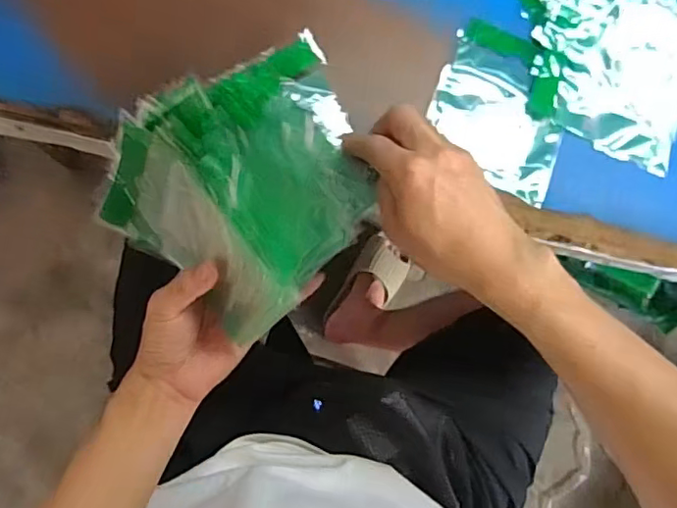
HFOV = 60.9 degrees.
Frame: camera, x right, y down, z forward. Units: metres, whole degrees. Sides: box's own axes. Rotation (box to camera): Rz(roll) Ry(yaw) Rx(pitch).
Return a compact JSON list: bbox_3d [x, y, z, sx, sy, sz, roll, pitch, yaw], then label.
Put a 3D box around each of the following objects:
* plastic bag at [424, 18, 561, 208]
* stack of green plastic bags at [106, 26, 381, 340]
[{"bbox_3d":[0.132,-0.118,0.466,0.108,0.008,0.126,22,80,-3],"label":"plastic bag"},{"bbox_3d":[-0.065,-0.052,0.412,0.167,0.082,0.174,45,83,-1],"label":"stack of green plastic bags"}]

